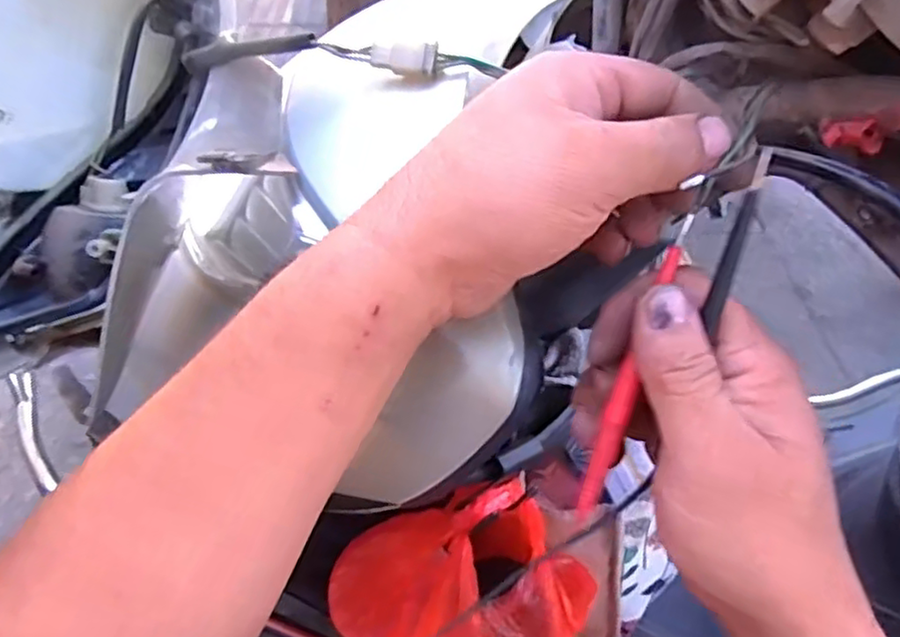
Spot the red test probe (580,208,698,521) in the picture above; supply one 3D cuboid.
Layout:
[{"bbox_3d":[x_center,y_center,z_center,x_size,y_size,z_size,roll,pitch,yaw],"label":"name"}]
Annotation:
[{"bbox_3d":[0.071,0.021,0.259,0.008,0.122,0.004,19,7,16],"label":"red test probe"}]

